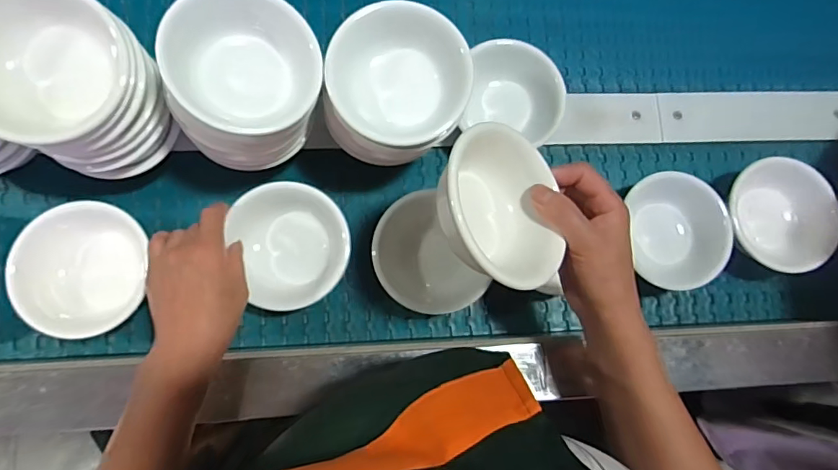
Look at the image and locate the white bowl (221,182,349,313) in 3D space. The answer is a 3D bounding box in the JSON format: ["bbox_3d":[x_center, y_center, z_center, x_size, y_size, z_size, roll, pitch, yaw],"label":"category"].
[{"bbox_3d":[-0.115,0.011,0.468,0.097,0.049,0.108,-11,83,-7],"label":"white bowl"}]

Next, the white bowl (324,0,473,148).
[{"bbox_3d":[-0.016,-0.124,0.404,0.107,0.049,0.102,1,82,-6],"label":"white bowl"}]

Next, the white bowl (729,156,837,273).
[{"bbox_3d":[0.359,-0.017,0.515,0.111,0.051,0.107,1,82,-6],"label":"white bowl"}]

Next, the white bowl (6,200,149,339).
[{"bbox_3d":[-0.296,0.030,0.447,0.097,0.044,0.117,12,81,-4],"label":"white bowl"}]

